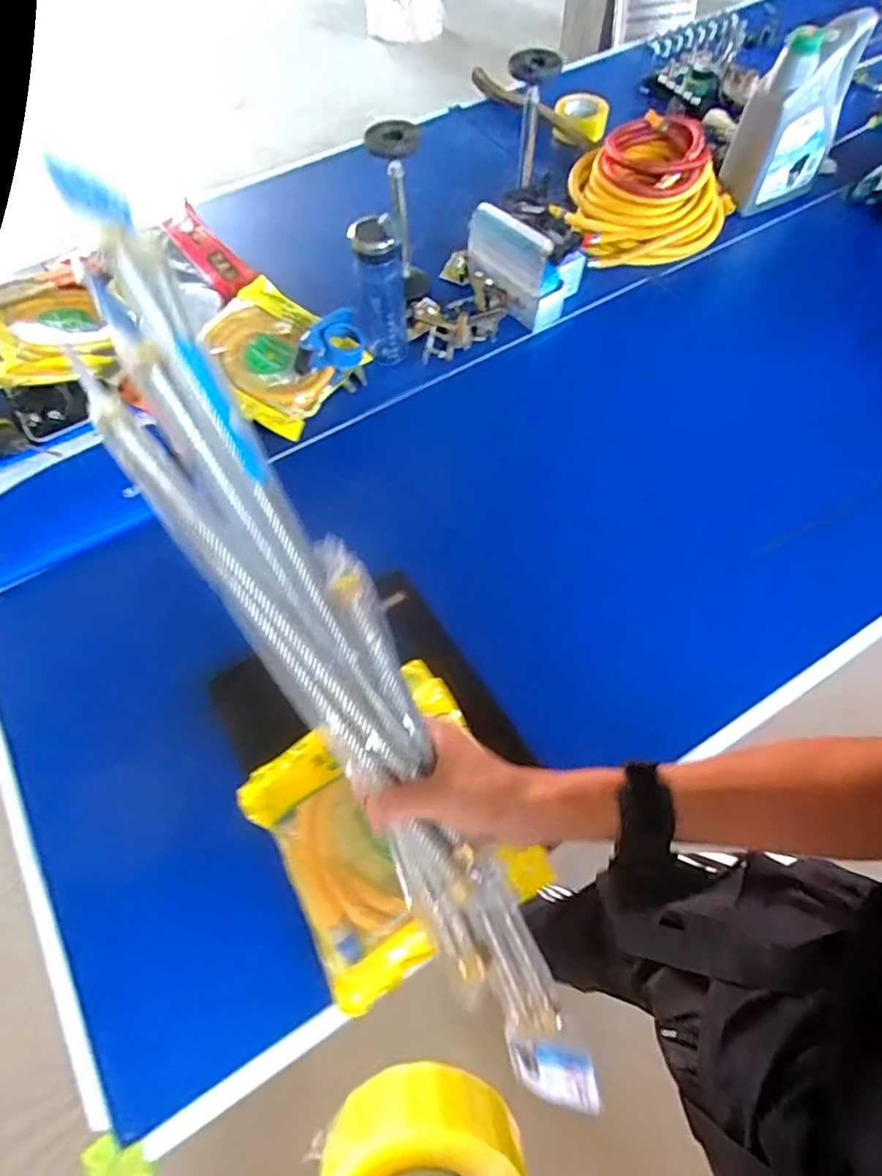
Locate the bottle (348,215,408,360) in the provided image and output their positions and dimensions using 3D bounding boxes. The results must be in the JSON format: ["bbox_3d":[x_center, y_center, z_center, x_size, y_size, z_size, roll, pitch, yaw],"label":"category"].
[{"bbox_3d":[-0.101,-0.498,0.971,0.086,0.228,0.077,-4,65,-1],"label":"bottle"}]

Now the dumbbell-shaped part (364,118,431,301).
[{"bbox_3d":[-0.073,-0.657,1.046,0.090,0.285,0.094,-8,65,-3],"label":"dumbbell-shaped part"}]

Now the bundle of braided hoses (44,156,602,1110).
[{"bbox_3d":[-0.077,0.067,0.423,0.100,0.103,0.794,-30,94,-12],"label":"bundle of braided hoses"}]

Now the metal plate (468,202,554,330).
[{"bbox_3d":[0.115,-0.585,1.047,0.046,0.144,0.184,-42,71,-17],"label":"metal plate"}]

